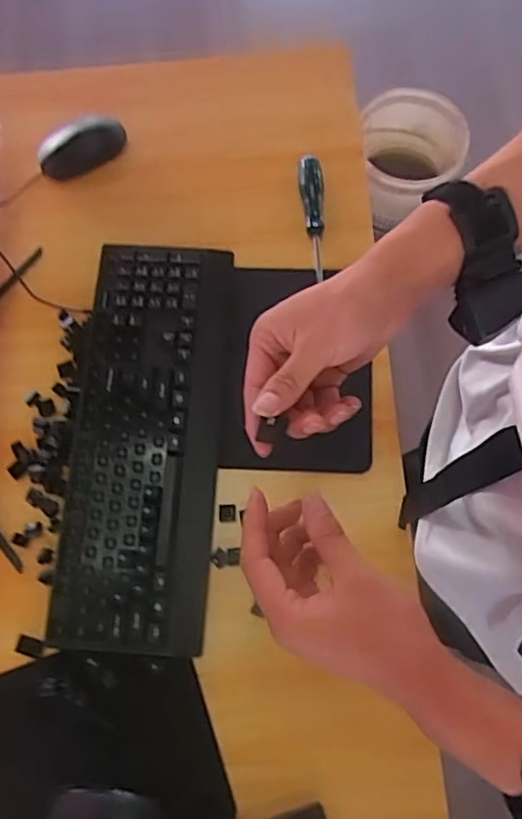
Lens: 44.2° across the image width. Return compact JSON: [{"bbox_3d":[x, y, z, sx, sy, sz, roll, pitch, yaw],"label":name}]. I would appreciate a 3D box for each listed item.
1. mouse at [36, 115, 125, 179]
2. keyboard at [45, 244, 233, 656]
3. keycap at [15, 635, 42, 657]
[{"bbox_3d":[-0.220,-0.324,0.789,0.110,0.030,0.058,-25,74,-5],"label":"mouse"},{"bbox_3d":[-0.125,0.025,0.686,0.158,0.025,0.430,2,74,3],"label":"keyboard"},{"bbox_3d":[-0.229,0.235,0.637,0.028,0.004,0.017,17,75,7],"label":"keycap"}]

